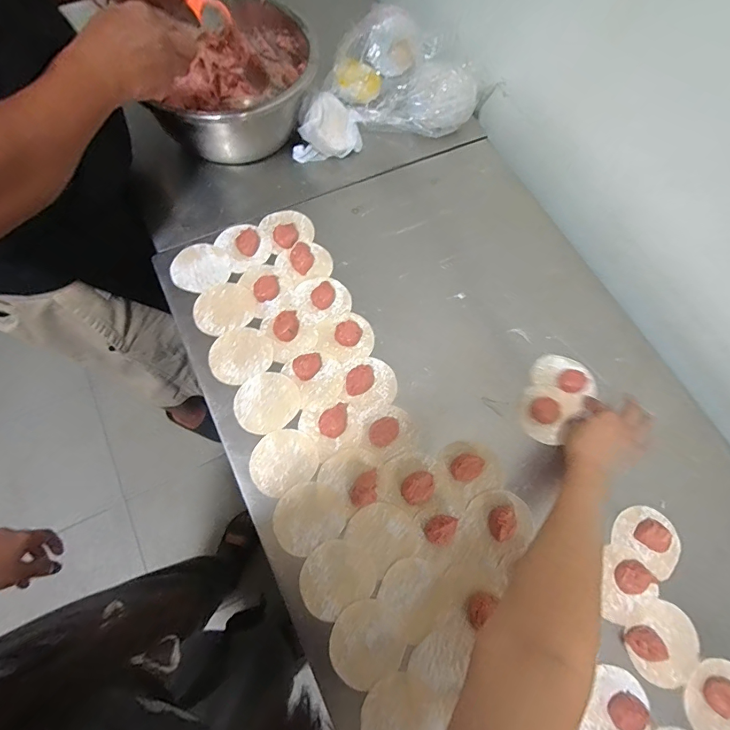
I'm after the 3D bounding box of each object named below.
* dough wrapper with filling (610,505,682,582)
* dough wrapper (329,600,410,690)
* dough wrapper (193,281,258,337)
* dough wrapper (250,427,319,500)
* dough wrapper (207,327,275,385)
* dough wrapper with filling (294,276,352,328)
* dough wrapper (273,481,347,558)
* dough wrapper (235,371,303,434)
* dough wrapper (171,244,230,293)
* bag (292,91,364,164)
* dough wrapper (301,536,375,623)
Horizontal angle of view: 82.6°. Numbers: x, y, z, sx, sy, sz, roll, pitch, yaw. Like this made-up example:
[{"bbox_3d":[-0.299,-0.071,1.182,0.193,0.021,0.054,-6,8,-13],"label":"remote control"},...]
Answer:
[{"bbox_3d":[0.351,0.212,0.509,0.079,0.021,0.067,37,72,11],"label":"dough wrapper with filling"},{"bbox_3d":[0.000,0.307,0.459,0.077,0.004,0.076,1,69,-3],"label":"dough wrapper"},{"bbox_3d":[-0.201,-0.083,0.593,0.085,0.004,0.072,-27,73,-12],"label":"dough wrapper"},{"bbox_3d":[-0.103,0.119,0.525,0.082,0.004,0.075,1,69,-3],"label":"dough wrapper"},{"bbox_3d":[-0.172,-0.015,0.570,0.083,0.004,0.075,-32,74,-14],"label":"dough wrapper"},{"bbox_3d":[-0.063,-0.100,0.604,0.080,0.017,0.076,1,69,-3],"label":"dough wrapper with filling"},{"bbox_3d":[-0.068,0.182,0.502,0.084,0.004,0.075,-28,73,-12],"label":"dough wrapper"},{"bbox_3d":[-0.129,0.049,0.547,0.078,0.004,0.083,1,69,-3],"label":"dough wrapper"},{"bbox_3d":[-0.243,-0.143,0.612,0.082,0.006,0.077,1,69,-3],"label":"dough wrapper"},{"bbox_3d":[-0.066,-0.394,0.689,0.117,0.073,0.073,-10,70,-7],"label":"bag"},{"bbox_3d":[-0.034,0.244,0.479,0.083,0.004,0.073,-30,74,-13],"label":"dough wrapper"}]

